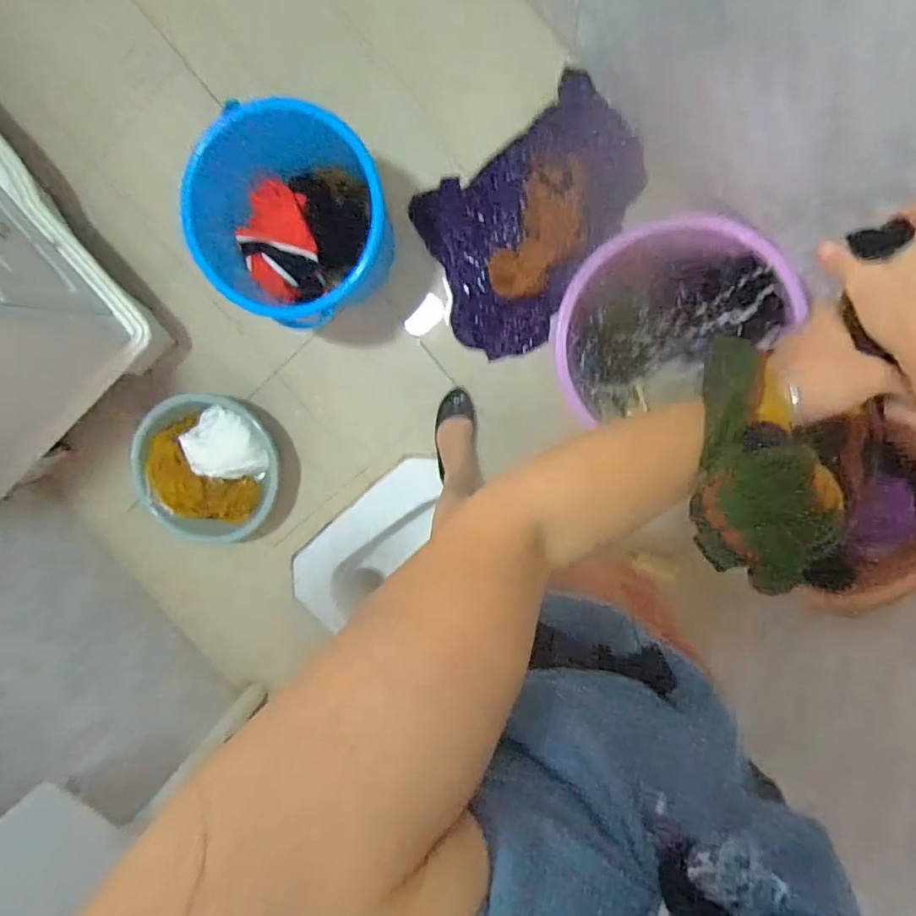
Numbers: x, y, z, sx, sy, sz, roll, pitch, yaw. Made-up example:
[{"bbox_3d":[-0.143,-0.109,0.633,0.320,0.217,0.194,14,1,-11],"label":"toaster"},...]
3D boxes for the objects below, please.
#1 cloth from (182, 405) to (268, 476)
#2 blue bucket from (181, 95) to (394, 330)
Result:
[{"bbox_3d":[-0.496,-0.020,1.177,0.155,0.043,0.169,-30,96,9],"label":"cloth"},{"bbox_3d":[-0.285,-0.424,1.006,0.307,0.294,0.323,1,99,5],"label":"blue bucket"}]

